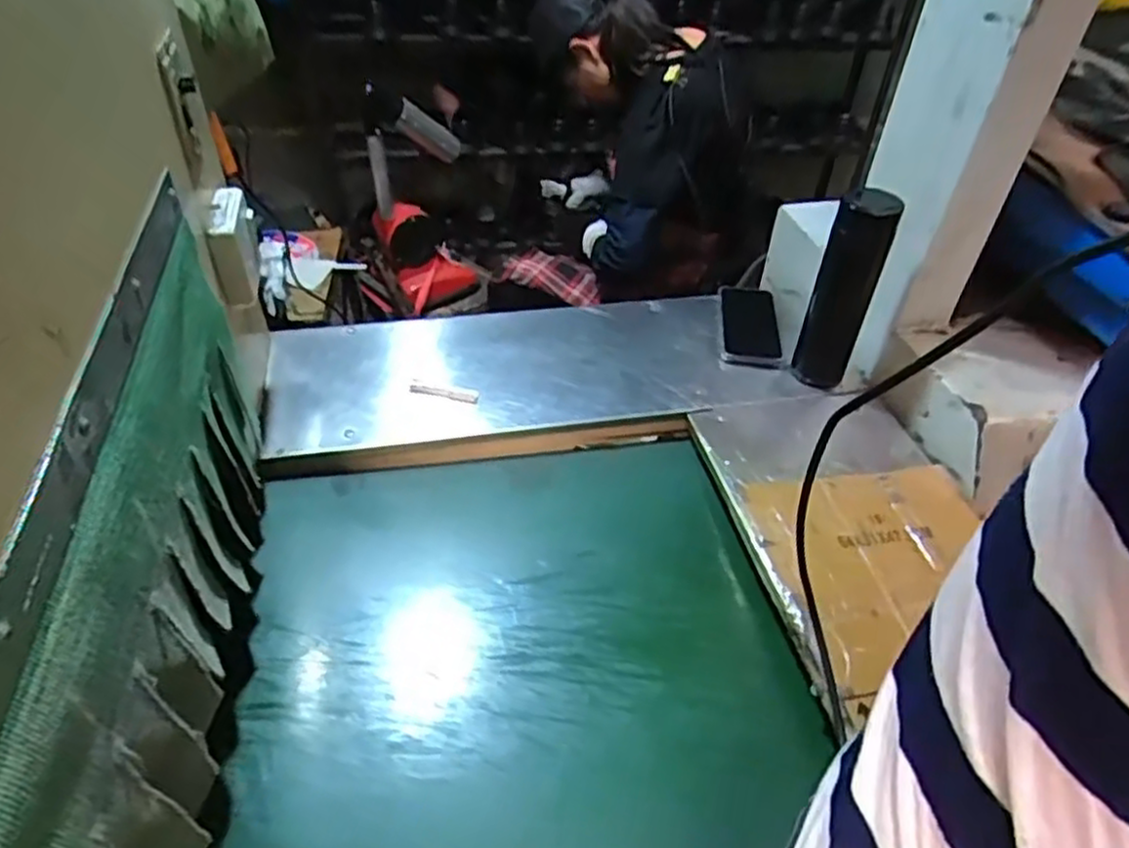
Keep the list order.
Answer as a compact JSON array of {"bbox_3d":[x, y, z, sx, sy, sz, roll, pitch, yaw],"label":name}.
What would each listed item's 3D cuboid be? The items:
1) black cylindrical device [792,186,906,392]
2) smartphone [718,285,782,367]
[{"bbox_3d":[0.317,-0.146,0.842,0.061,0.226,0.060,19,46,17],"label":"black cylindrical device"},{"bbox_3d":[0.247,-0.133,0.986,0.080,0.011,0.171,6,43,4],"label":"smartphone"}]

